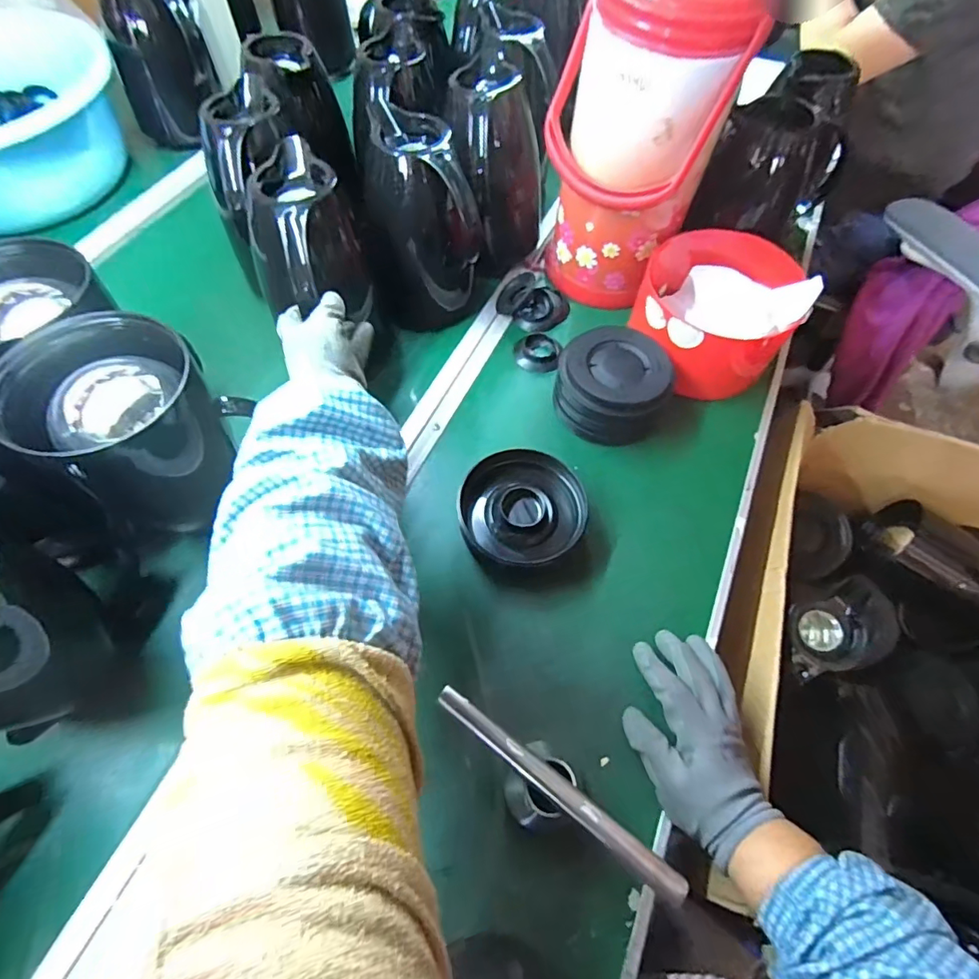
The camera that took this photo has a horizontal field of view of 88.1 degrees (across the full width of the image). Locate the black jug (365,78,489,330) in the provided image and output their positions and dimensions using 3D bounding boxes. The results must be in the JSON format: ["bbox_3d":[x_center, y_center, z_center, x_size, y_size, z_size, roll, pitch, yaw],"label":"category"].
[{"bbox_3d":[-0.068,-0.293,0.578,0.113,0.202,0.113,6,60,2],"label":"black jug"}]

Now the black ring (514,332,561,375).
[{"bbox_3d":[0.057,-0.164,0.606,0.054,0.013,0.053,1,60,-2],"label":"black ring"}]

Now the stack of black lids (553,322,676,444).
[{"bbox_3d":[0.134,-0.113,0.555,0.121,0.067,0.108,-20,63,-13],"label":"stack of black lids"}]

